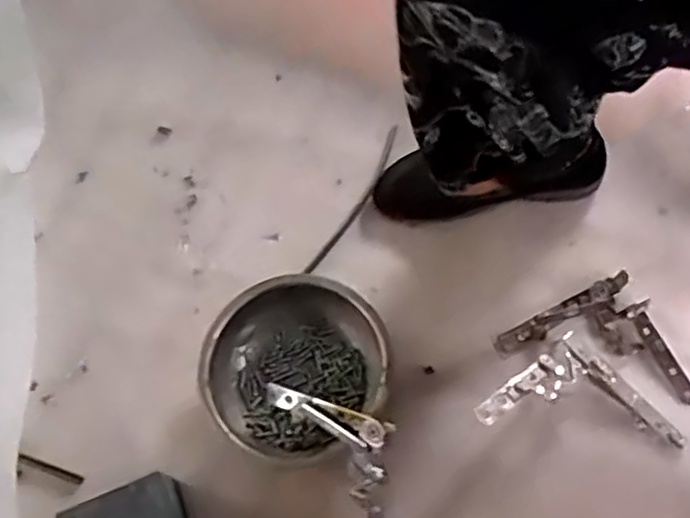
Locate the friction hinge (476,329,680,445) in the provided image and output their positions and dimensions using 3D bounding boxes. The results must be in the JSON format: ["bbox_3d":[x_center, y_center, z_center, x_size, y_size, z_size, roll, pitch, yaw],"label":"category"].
[{"bbox_3d":[0.217,0.153,0.674,0.137,0.042,0.140,-38,67,-15],"label":"friction hinge"}]

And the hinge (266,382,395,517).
[{"bbox_3d":[0.007,0.178,0.654,0.075,0.069,0.199,-29,64,-10],"label":"hinge"}]

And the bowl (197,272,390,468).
[{"bbox_3d":[-0.049,0.109,0.712,0.173,0.071,0.177,-2,63,3],"label":"bowl"}]

